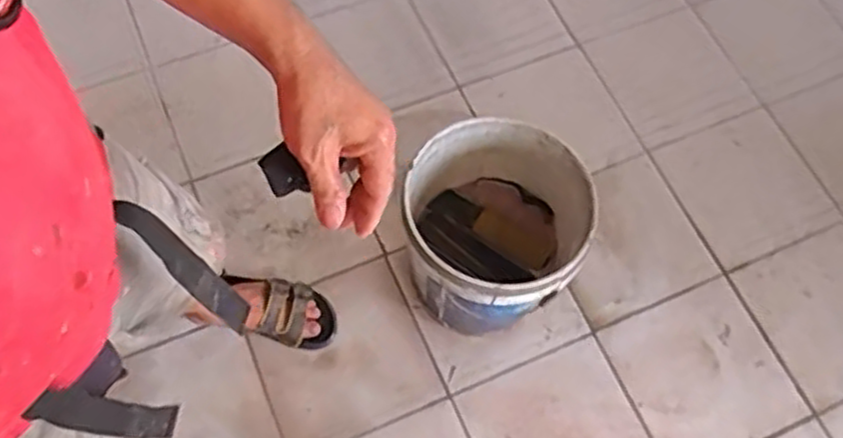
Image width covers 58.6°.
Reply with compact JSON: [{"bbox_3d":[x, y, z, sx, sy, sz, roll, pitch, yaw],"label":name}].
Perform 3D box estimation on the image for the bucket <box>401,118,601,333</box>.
[{"bbox_3d":[0.118,0.034,1.301,0.289,0.296,0.290,1,65,-3],"label":"bucket"}]

